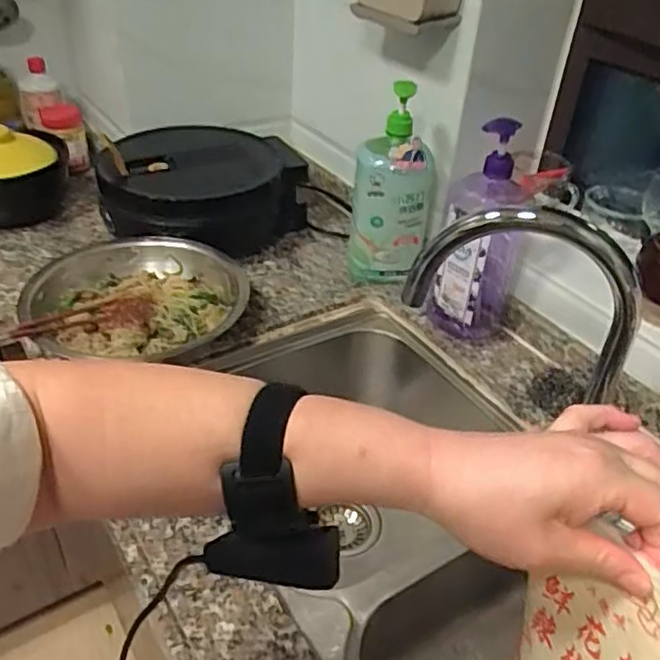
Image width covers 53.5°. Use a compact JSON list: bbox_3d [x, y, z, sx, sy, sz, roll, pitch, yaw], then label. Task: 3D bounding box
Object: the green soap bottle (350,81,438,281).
[{"bbox_3d":[0.093,-0.198,0.951,0.115,0.275,0.079,9,38,7],"label":"green soap bottle"}]

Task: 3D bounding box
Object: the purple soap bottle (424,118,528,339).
[{"bbox_3d":[0.207,-0.126,0.860,0.117,0.285,0.080,-18,42,-26],"label":"purple soap bottle"}]

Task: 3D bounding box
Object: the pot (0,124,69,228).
[{"bbox_3d":[-0.537,-0.268,1.090,0.191,0.122,0.154,-13,40,-21],"label":"pot"}]

